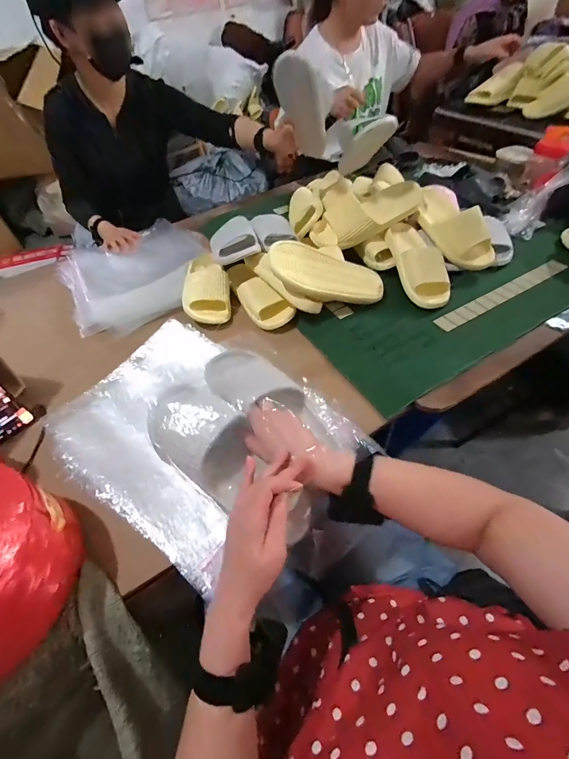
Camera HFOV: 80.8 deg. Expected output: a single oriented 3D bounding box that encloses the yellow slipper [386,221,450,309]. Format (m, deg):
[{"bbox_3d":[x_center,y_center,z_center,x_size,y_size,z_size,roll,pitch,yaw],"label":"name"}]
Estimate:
[{"bbox_3d":[0.311,-0.269,0.784,0.108,0.075,0.249,-6,51,1],"label":"yellow slipper"}]

